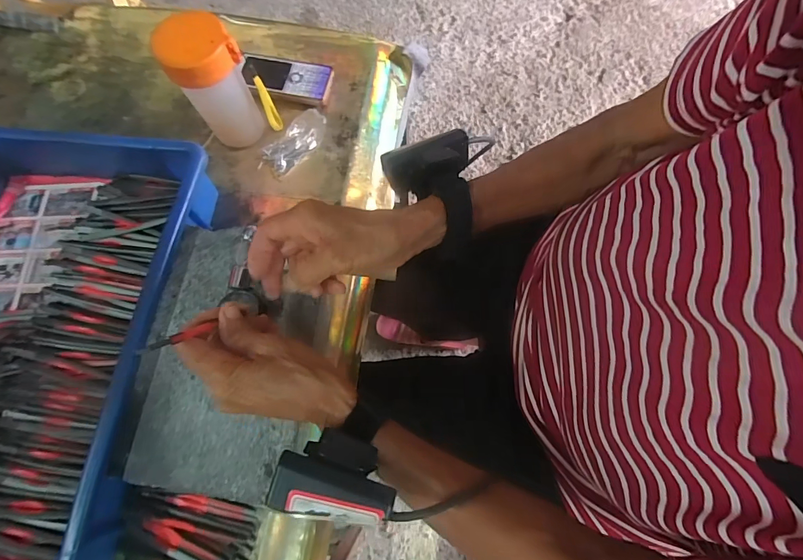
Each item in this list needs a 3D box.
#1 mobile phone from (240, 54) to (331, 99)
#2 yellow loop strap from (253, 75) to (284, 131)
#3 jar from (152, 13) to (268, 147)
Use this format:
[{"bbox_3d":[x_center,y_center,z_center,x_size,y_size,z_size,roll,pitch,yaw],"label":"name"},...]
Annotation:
[{"bbox_3d":[-0.148,-0.256,0.507,0.114,0.019,0.052,12,71,3],"label":"mobile phone"},{"bbox_3d":[-0.150,-0.196,0.451,0.014,0.078,0.008,-21,72,-8],"label":"yellow loop strap"},{"bbox_3d":[-0.196,-0.198,0.429,0.066,0.138,0.061,0,71,-1],"label":"jar"}]

